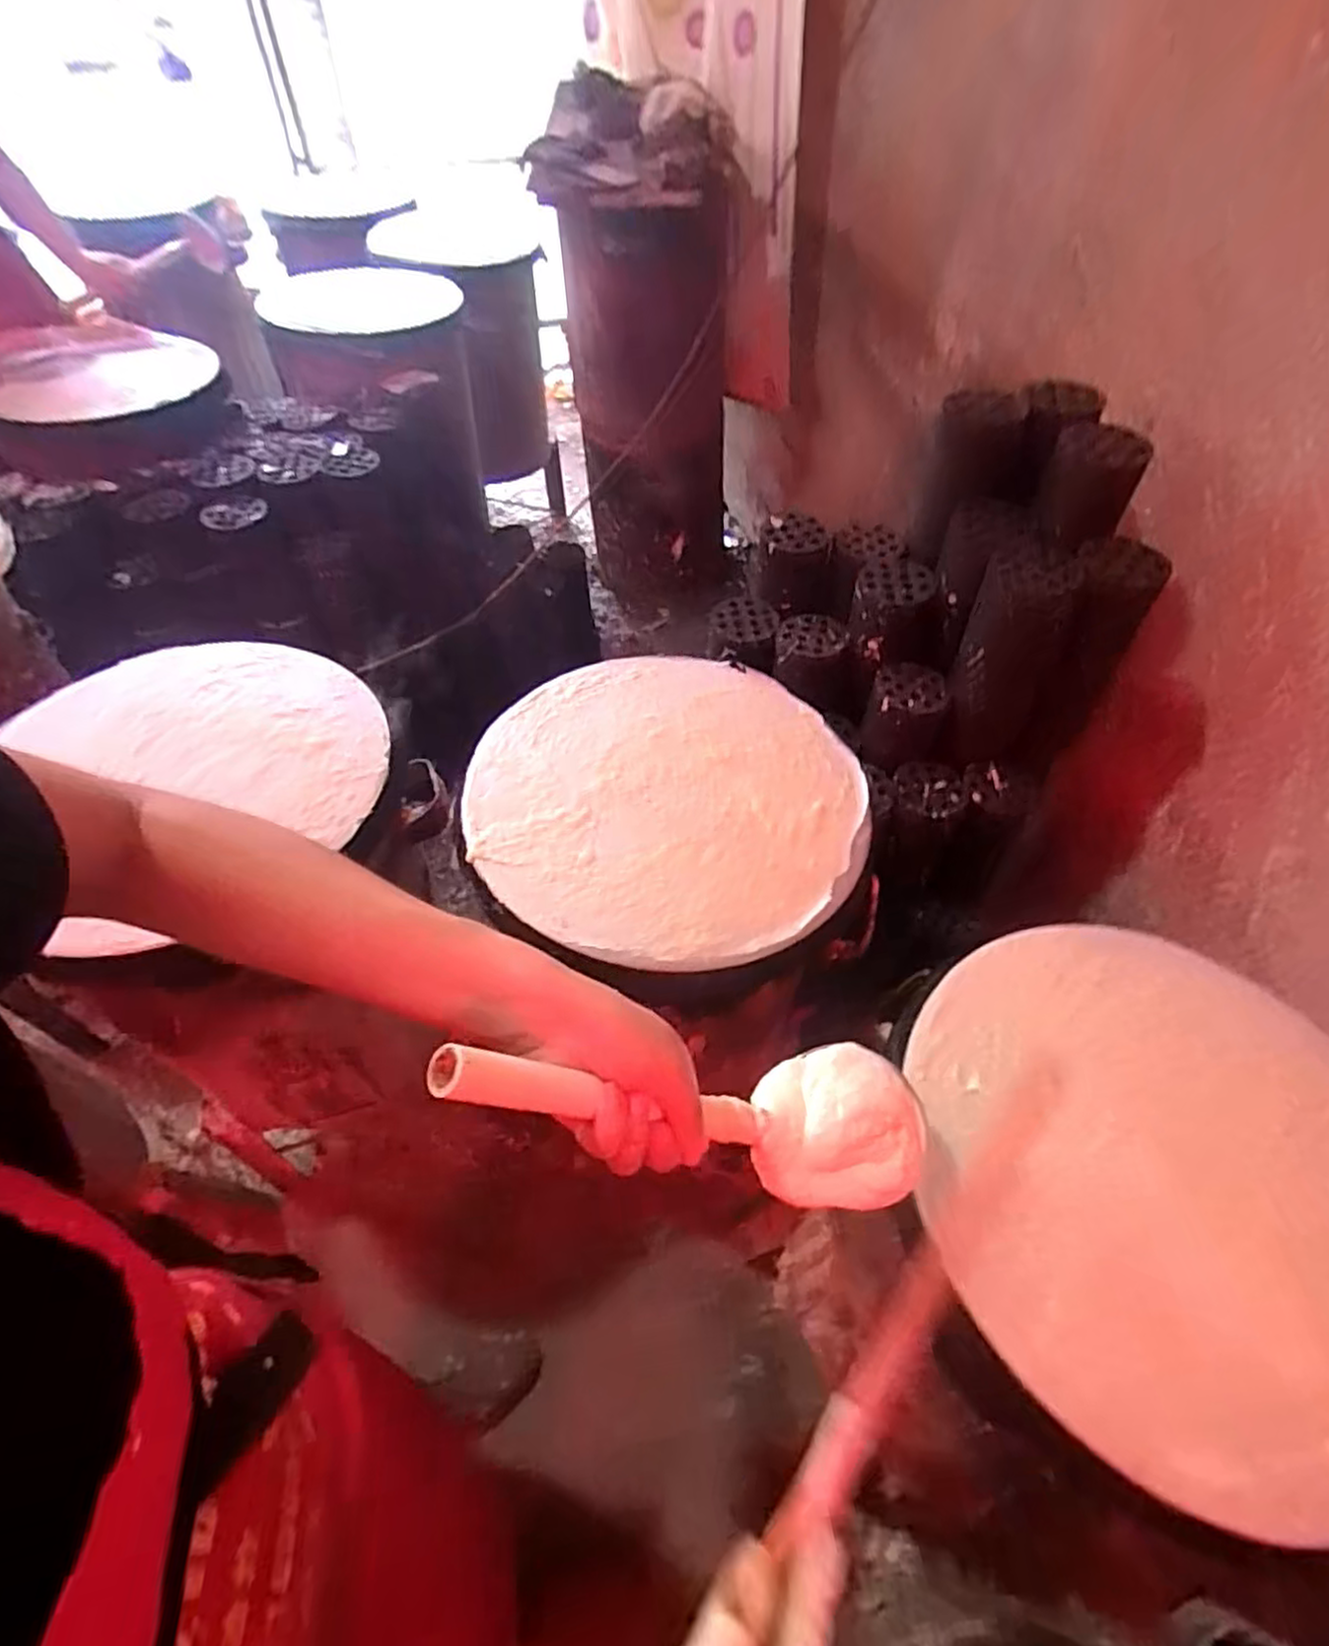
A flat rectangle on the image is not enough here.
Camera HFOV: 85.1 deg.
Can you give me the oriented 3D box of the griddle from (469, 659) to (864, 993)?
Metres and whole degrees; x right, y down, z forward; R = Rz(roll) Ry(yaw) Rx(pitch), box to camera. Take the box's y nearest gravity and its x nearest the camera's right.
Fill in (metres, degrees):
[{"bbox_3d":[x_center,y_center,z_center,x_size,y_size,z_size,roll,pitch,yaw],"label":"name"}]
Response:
[{"bbox_3d":[0.004,-0.024,0.683,0.356,0.031,0.374,3,51,-3],"label":"griddle"}]

